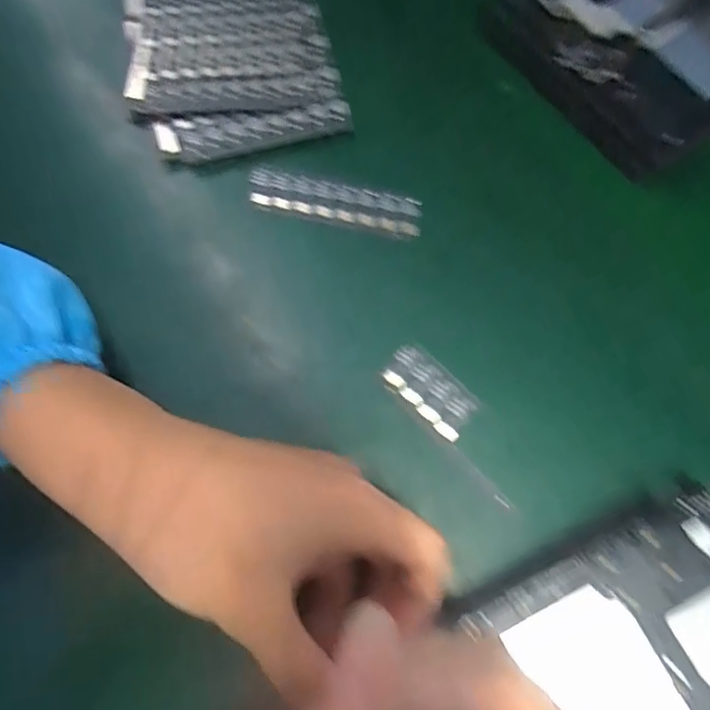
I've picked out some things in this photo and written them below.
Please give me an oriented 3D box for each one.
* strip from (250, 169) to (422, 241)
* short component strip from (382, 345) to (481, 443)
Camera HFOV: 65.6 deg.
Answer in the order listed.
[{"bbox_3d":[-0.012,-0.087,0.313,0.098,0.009,0.025,13,75,3],"label":"strip"},{"bbox_3d":[0.038,0.018,0.282,0.048,0.005,0.025,43,79,11],"label":"short component strip"}]

